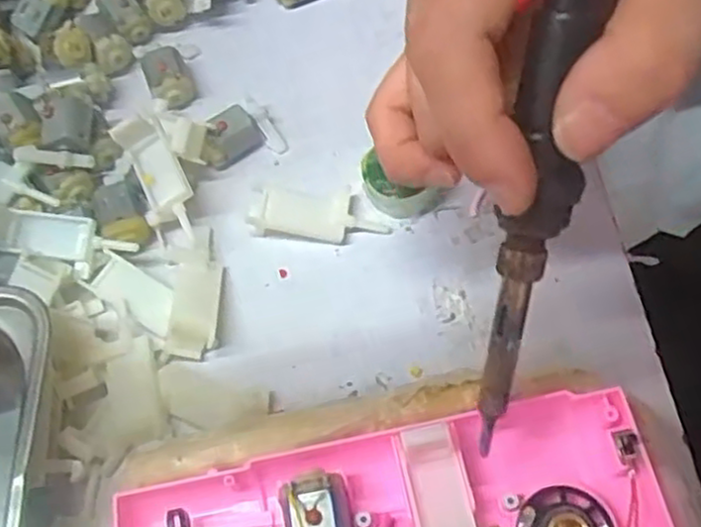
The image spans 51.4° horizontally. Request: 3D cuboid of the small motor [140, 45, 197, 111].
[{"bbox_3d":[-0.086,-0.088,0.344,0.020,0.017,0.032,-24,65,-9],"label":"small motor"}]

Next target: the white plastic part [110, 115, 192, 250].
[{"bbox_3d":[-0.082,-0.037,0.309,0.022,0.016,0.057,-24,80,-9],"label":"white plastic part"}]

